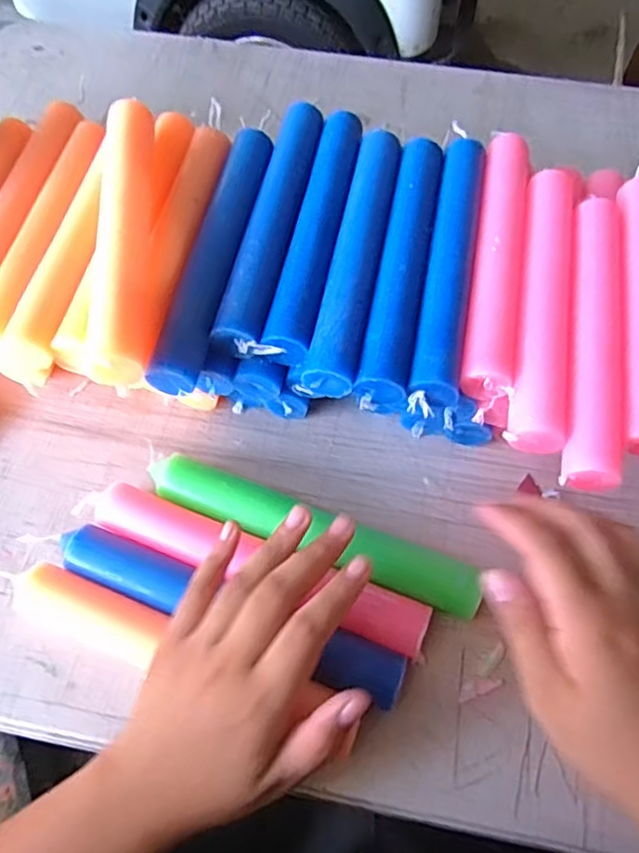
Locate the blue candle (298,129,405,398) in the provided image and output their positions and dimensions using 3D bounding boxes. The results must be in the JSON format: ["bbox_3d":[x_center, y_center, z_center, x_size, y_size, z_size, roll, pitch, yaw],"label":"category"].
[{"bbox_3d":[0.024,-0.110,0.392,0.029,0.020,0.198,11,65,6],"label":"blue candle"}]

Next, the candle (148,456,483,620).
[{"bbox_3d":[-0.005,0.060,0.368,0.197,0.032,0.031,20,66,12],"label":"candle"}]

